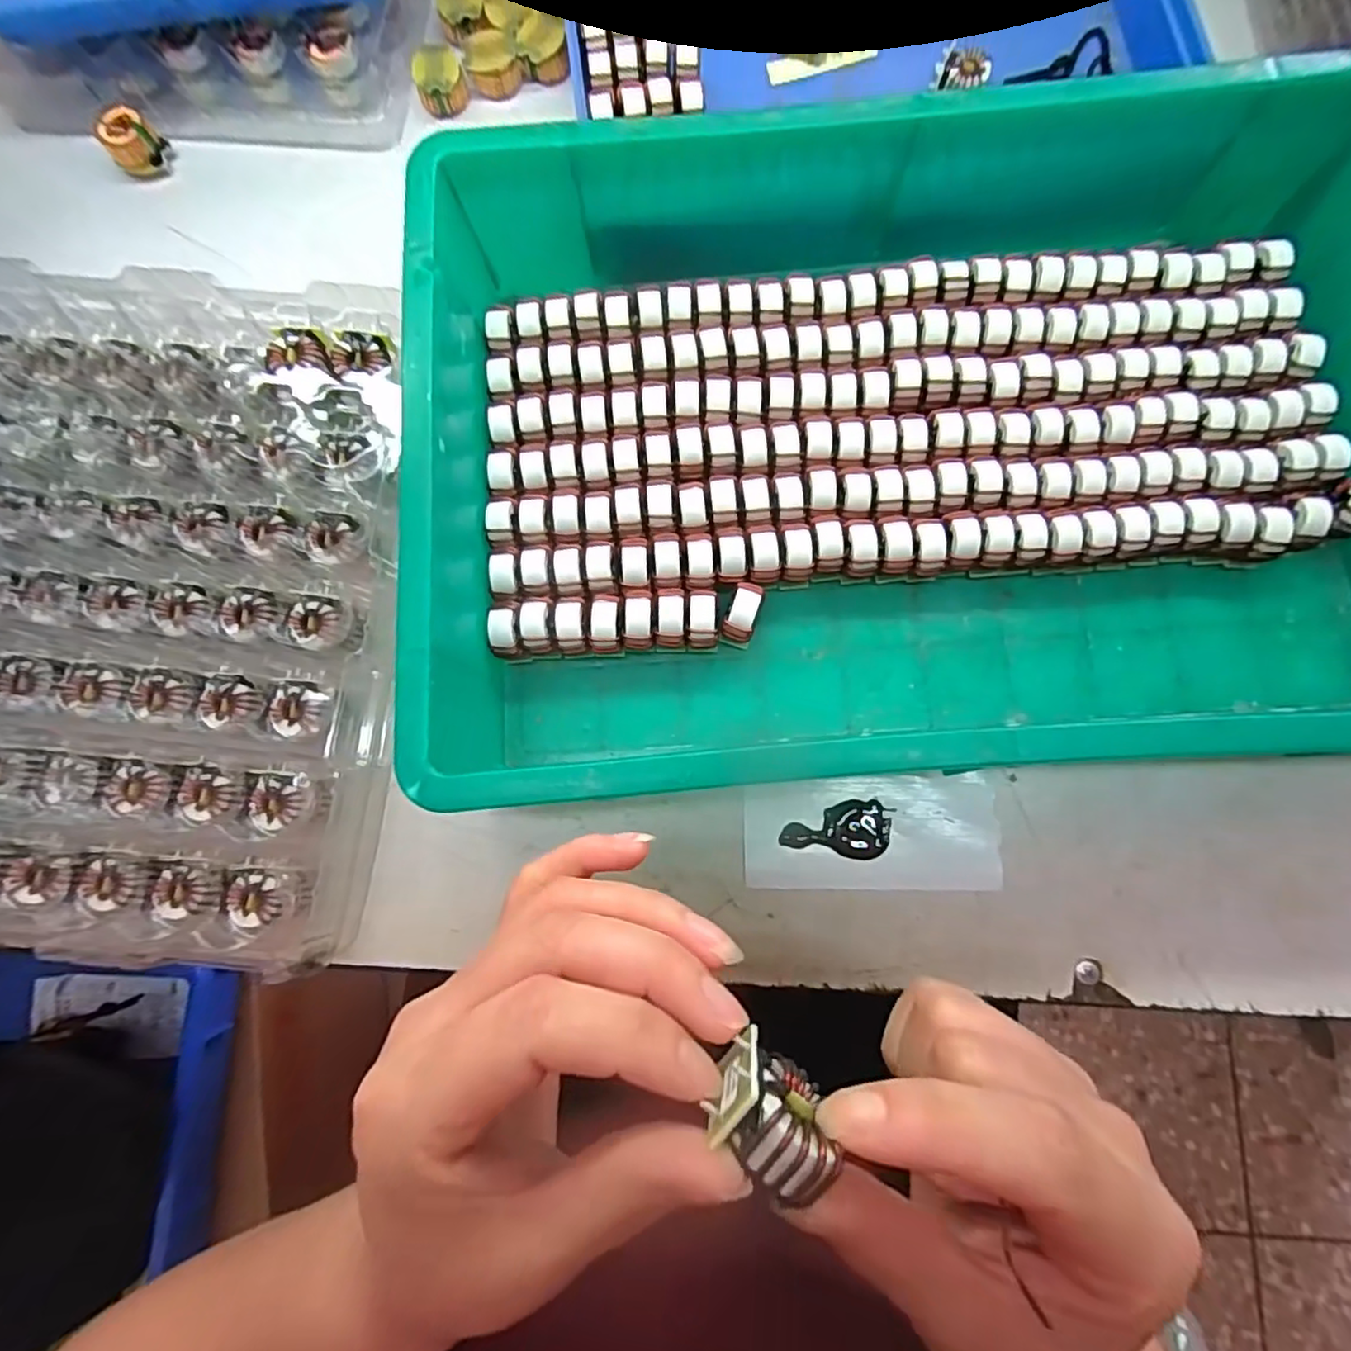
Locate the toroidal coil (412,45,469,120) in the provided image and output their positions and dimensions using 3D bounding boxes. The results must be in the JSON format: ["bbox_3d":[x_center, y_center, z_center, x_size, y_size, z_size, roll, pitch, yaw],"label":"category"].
[{"bbox_3d":[-0.135,-0.340,0.369,0.027,0.018,0.028,0,80,3],"label":"toroidal coil"}]

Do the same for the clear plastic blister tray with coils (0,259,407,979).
[{"bbox_3d":[-0.257,-0.039,0.298,0.265,0.034,0.309,5,80,3],"label":"clear plastic blister tray with coils"}]

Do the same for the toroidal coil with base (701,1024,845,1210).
[{"bbox_3d":[0.019,0.088,0.129,0.023,0.017,0.017,39,82,6],"label":"toroidal coil with base"}]

